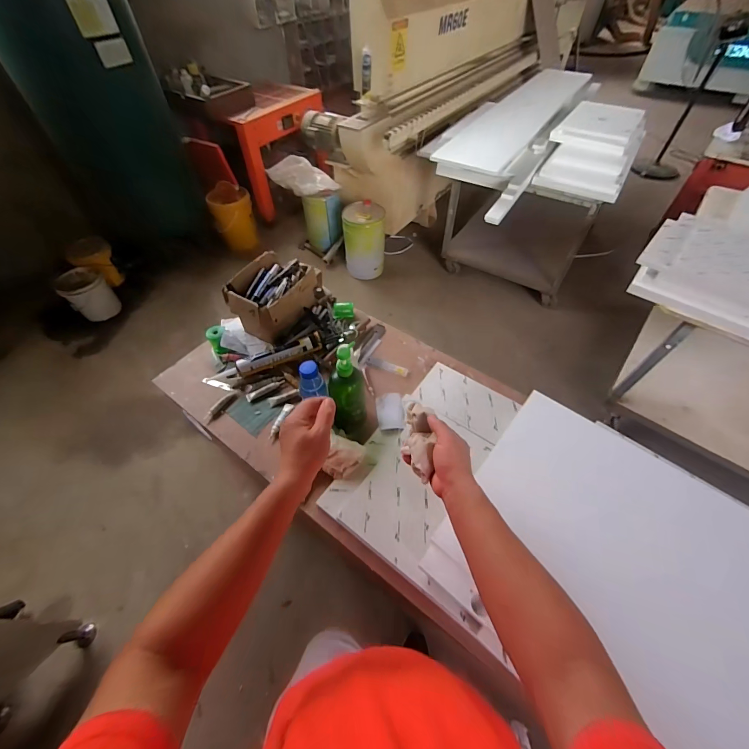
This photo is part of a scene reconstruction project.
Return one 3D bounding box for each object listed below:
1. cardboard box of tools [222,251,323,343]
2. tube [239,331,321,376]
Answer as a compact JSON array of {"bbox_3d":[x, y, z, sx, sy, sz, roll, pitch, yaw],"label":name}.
[{"bbox_3d":[-0.310,-0.269,1.099,0.196,0.131,0.302,21,56,15],"label":"cardboard box of tools"},{"bbox_3d":[-0.275,-0.058,0.996,0.253,0.046,0.047,-23,56,-16],"label":"tube"}]

